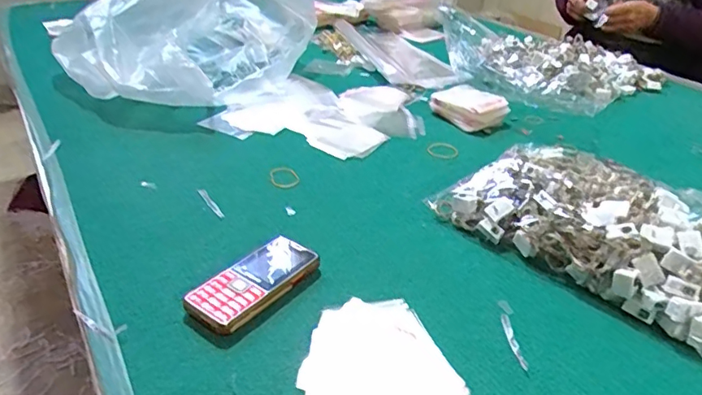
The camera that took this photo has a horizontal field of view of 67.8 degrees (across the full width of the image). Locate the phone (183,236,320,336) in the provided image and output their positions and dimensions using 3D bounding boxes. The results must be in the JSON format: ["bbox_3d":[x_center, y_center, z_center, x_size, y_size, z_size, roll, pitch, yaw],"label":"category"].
[{"bbox_3d":[-0.087,0.078,0.484,0.053,0.023,0.128,23,38,29],"label":"phone"}]

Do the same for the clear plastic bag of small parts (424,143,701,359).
[{"bbox_3d":[0.265,0.021,0.556,0.181,0.068,0.289,-26,41,-36],"label":"clear plastic bag of small parts"}]

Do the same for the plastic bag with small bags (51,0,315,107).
[{"bbox_3d":[-0.259,-0.313,0.930,0.290,0.212,0.410,25,39,32],"label":"plastic bag with small bags"}]

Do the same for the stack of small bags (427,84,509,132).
[{"bbox_3d":[0.194,-0.148,0.849,0.089,0.040,0.106,-14,35,-23],"label":"stack of small bags"}]

